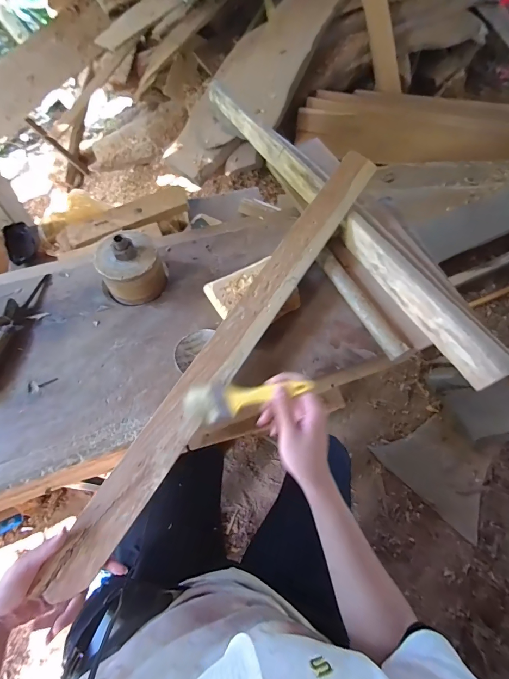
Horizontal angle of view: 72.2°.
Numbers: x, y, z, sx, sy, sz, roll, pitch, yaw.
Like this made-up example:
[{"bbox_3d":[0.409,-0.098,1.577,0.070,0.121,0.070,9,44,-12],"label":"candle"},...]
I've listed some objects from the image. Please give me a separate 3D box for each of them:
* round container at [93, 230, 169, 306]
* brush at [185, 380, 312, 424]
[{"bbox_3d":[-0.207,-0.125,0.587,0.101,0.101,0.093,1,63,-3],"label":"round container"},{"bbox_3d":[-0.009,0.078,0.473,0.180,0.029,0.048,-13,61,22],"label":"brush"}]

